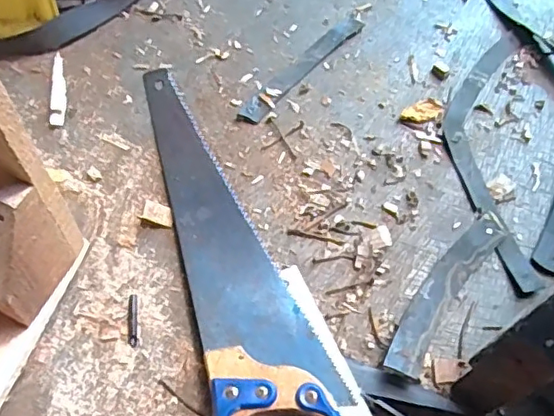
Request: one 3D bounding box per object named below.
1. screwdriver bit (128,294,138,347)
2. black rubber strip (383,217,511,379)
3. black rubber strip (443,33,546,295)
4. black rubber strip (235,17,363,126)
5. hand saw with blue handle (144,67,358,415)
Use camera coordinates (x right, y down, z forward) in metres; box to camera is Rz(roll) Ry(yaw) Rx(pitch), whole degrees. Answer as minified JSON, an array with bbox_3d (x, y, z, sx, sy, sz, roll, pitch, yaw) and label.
[{"bbox_3d":[-0.141,0.109,0.574,0.009,0.004,0.051,-4,63,-5],"label":"screwdriver bit"},{"bbox_3d":[0.170,0.082,0.597,0.042,0.026,0.206,34,67,14],"label":"black rubber strip"},{"bbox_3d":[0.245,-0.072,0.689,0.098,0.007,0.348,6,63,0],"label":"black rubber strip"},{"bbox_3d":[0.033,-0.176,0.731,0.028,0.006,0.218,38,67,15],"label":"black rubber strip"},{"bbox_3d":[-0.038,0.035,0.594,0.118,0.047,0.474,-12,64,-9],"label":"hand saw with blue handle"}]

